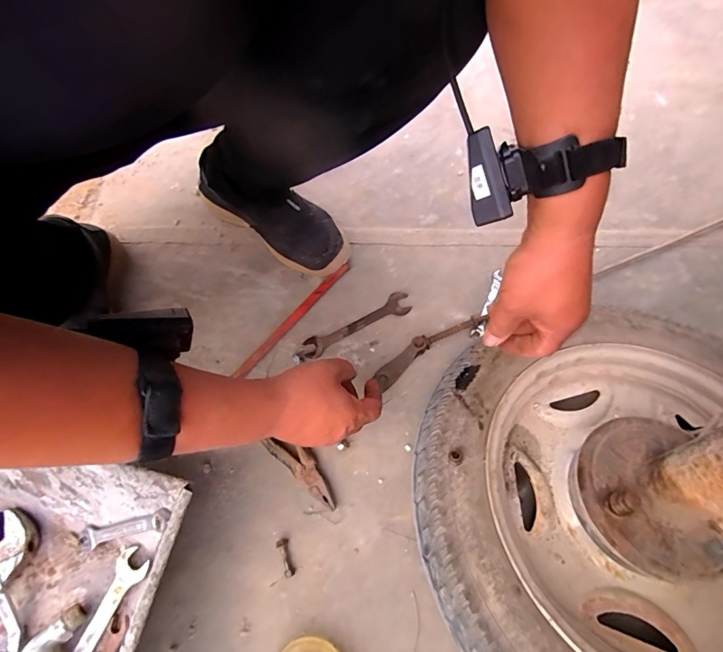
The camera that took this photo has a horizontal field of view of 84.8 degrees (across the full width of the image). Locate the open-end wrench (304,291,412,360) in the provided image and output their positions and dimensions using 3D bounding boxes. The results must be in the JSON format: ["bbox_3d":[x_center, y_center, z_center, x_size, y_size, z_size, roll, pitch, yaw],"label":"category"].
[{"bbox_3d":[-0.004,-0.003,0.546,0.163,0.011,0.034,-29,68,-12],"label":"open-end wrench"}]

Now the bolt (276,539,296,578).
[{"bbox_3d":[-0.082,0.252,0.430,0.012,0.011,0.037,-19,66,-8],"label":"bolt"}]

